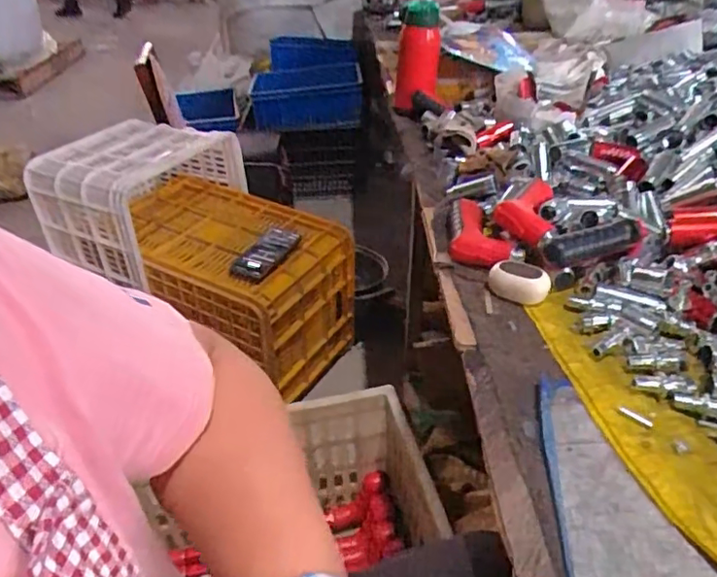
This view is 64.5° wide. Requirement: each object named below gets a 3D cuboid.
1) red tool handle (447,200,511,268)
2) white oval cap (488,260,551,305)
[{"bbox_3d":[0.148,-0.064,0.705,0.067,0.034,0.135,2,35,8],"label":"red tool handle"},{"bbox_3d":[0.171,-0.007,0.615,0.060,0.030,0.035,28,45,37],"label":"white oval cap"}]

